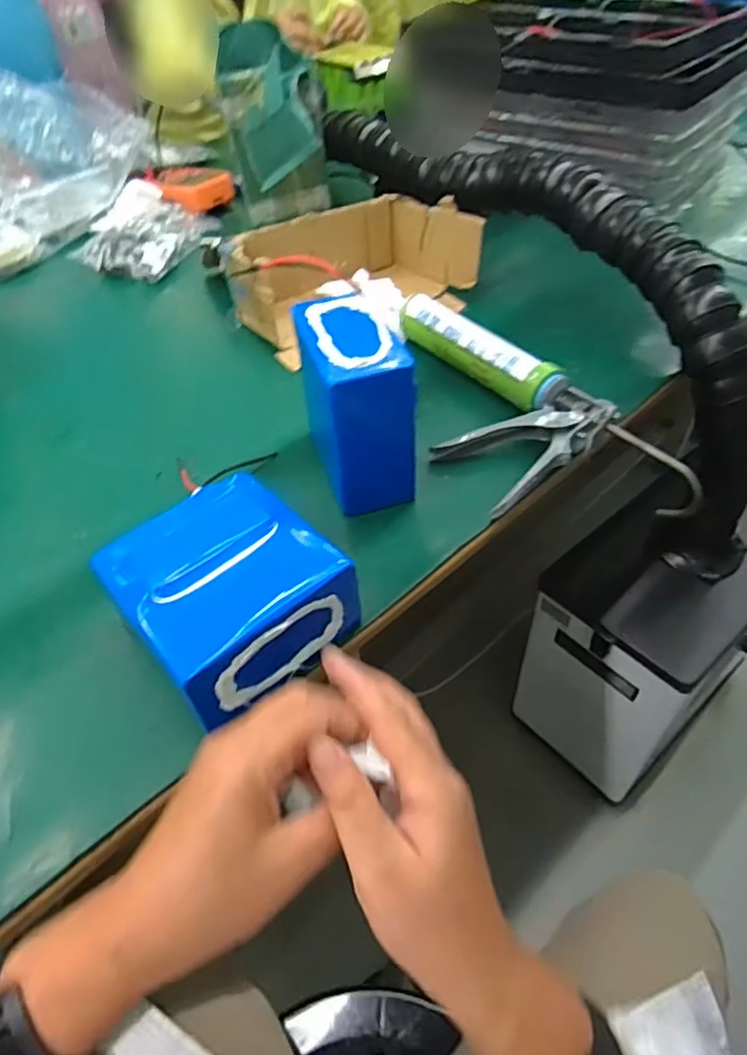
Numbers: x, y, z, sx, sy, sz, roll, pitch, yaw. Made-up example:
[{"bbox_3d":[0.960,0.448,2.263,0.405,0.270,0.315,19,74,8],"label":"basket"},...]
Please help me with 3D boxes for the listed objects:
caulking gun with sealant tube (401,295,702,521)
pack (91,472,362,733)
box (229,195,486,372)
[{"bbox_3d":[0.120,-0.126,0.643,0.158,0.053,0.409,-25,50,-19],"label":"caulking gun with sealant tube"},{"bbox_3d":[-0.108,0.053,0.470,0.147,0.094,0.142,35,57,31],"label":"pack"},{"bbox_3d":[-0.030,-0.334,0.823,0.282,0.107,0.192,-27,50,-21],"label":"box"}]

